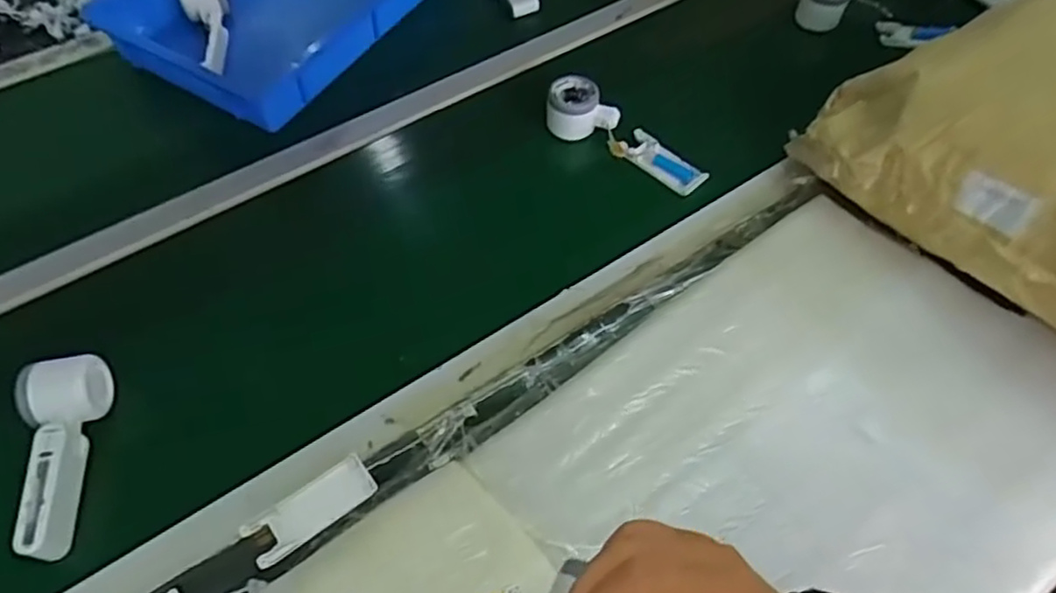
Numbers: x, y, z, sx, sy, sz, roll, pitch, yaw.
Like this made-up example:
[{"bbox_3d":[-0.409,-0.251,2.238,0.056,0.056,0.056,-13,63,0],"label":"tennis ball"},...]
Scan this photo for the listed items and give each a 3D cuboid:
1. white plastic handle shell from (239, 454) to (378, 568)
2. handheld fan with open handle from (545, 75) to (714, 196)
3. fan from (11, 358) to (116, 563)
[{"bbox_3d":[-0.177,0.175,0.556,0.104,0.013,0.038,-34,65,-20],"label":"white plastic handle shell"},{"bbox_3d":[0.113,-0.186,0.774,0.200,0.053,0.060,30,62,16],"label":"handheld fan with open handle"},{"bbox_3d":[-0.395,0.131,0.562,0.053,0.054,0.161,-7,59,-5],"label":"fan"}]

